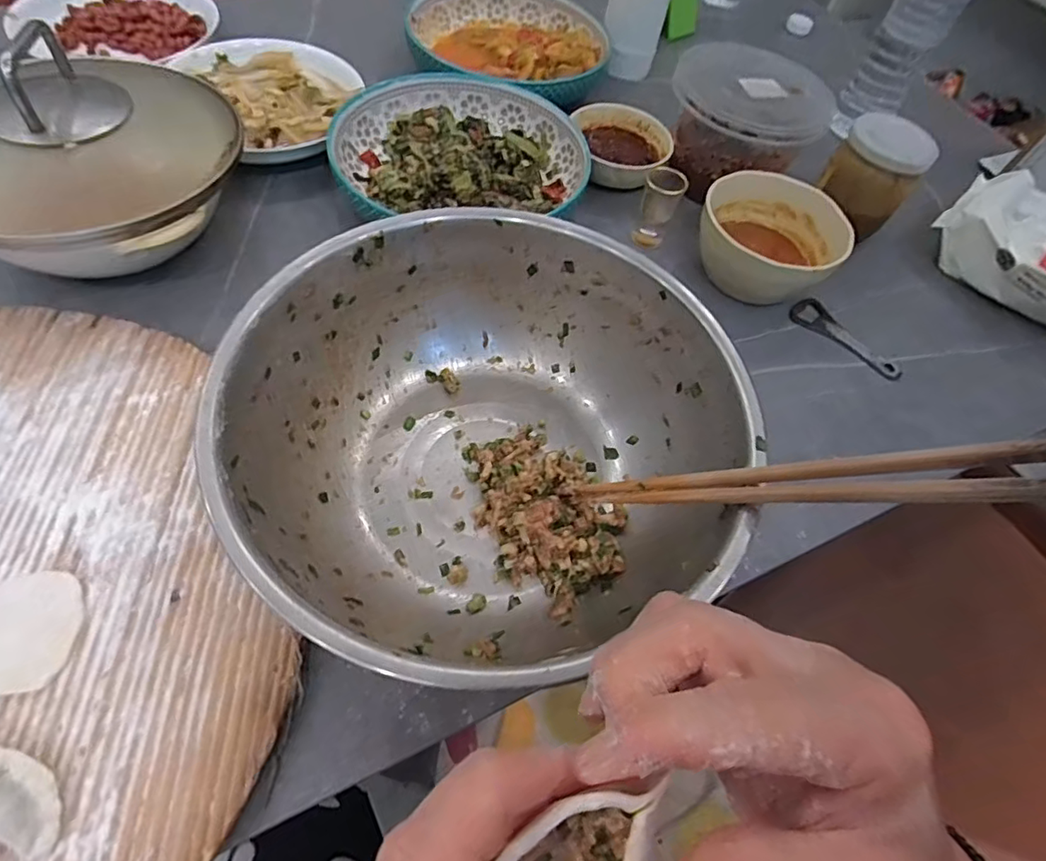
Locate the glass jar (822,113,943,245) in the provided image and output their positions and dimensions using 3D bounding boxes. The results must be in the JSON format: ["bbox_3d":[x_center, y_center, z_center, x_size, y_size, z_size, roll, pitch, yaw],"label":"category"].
[{"bbox_3d":[0.315,-0.232,0.504,0.070,0.072,0.070,32,60,12],"label":"glass jar"}]

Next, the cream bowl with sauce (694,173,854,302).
[{"bbox_3d":[0.207,-0.158,0.472,0.112,0.061,0.112,4,58,-6],"label":"cream bowl with sauce"}]

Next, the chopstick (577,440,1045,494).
[{"bbox_3d":[0.118,0.020,0.254,0.221,0.008,0.009,-11,46,45],"label":"chopstick"}]

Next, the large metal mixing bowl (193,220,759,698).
[{"bbox_3d":[-0.018,-0.004,0.315,0.259,0.091,0.246,4,58,-6],"label":"large metal mixing bowl"}]

